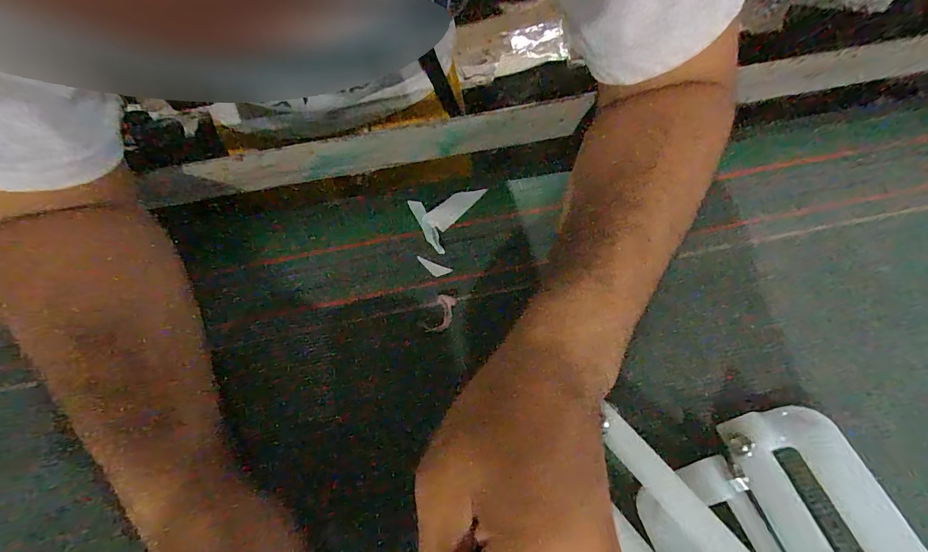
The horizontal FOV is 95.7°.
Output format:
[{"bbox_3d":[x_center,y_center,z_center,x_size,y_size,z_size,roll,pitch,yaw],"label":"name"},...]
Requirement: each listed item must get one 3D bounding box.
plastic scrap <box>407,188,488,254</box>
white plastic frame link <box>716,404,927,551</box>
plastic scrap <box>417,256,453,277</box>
[{"bbox_3d":[-0.020,-0.051,0.331,0.046,0.004,0.066,24,61,18],"label":"plastic scrap"},{"bbox_3d":[0.181,0.123,0.198,0.058,0.014,0.119,-11,57,-4],"label":"white plastic frame link"},{"bbox_3d":[-0.023,-0.006,0.303,0.029,0.004,0.009,23,61,18],"label":"plastic scrap"}]

